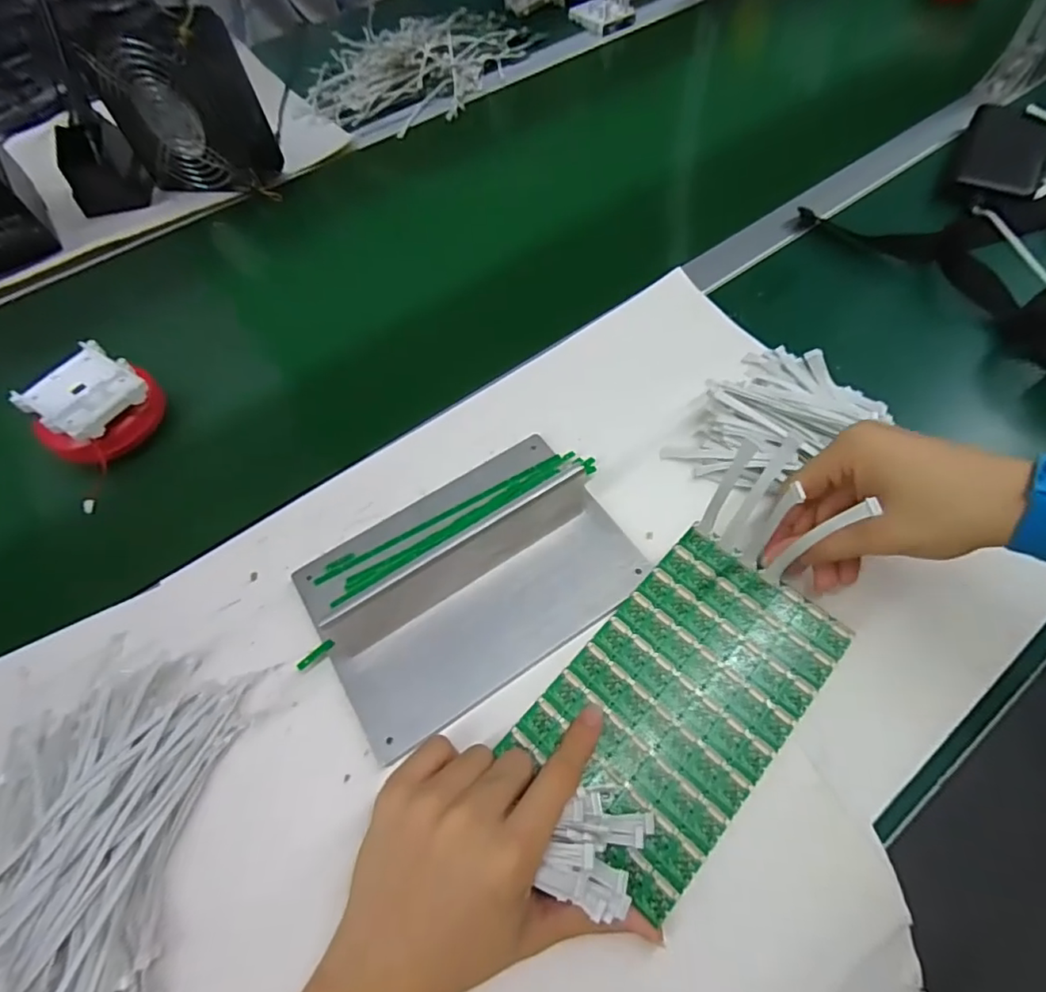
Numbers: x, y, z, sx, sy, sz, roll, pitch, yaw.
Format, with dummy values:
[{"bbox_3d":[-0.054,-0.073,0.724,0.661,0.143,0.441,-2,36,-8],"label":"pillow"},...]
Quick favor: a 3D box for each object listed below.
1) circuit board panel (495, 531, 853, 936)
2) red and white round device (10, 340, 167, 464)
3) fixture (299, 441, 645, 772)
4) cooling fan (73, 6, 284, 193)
[{"bbox_3d":[0.091,0.109,0.316,0.110,0.006,0.181,39,69,24],"label":"circuit board panel"},{"bbox_3d":[-0.325,-0.065,0.428,0.085,0.053,0.081,-2,59,3],"label":"red and white round device"},{"bbox_3d":[-0.033,0.041,0.349,0.197,0.047,0.137,-32,62,-14],"label":"fixture"},{"bbox_3d":[-0.356,-0.412,0.591,0.142,0.144,0.085,22,63,17],"label":"cooling fan"}]

